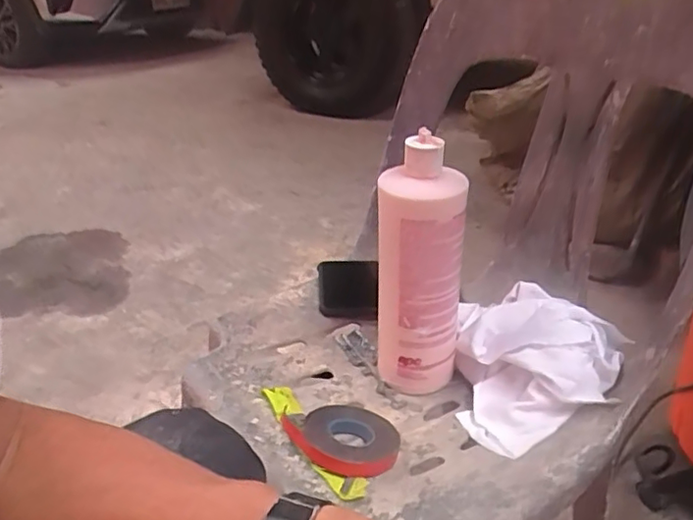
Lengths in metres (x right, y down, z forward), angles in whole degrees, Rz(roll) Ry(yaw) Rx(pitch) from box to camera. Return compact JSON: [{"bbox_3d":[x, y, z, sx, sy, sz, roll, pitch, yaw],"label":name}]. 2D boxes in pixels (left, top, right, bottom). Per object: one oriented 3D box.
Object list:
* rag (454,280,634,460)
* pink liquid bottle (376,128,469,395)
[{"bbox_3d":[0.176,0.099,0.564,0.162,0.063,0.181,11,31,20],"label":"rag"},{"bbox_3d":[0.066,0.012,0.534,0.071,0.236,0.064,22,37,35],"label":"pink liquid bottle"}]

